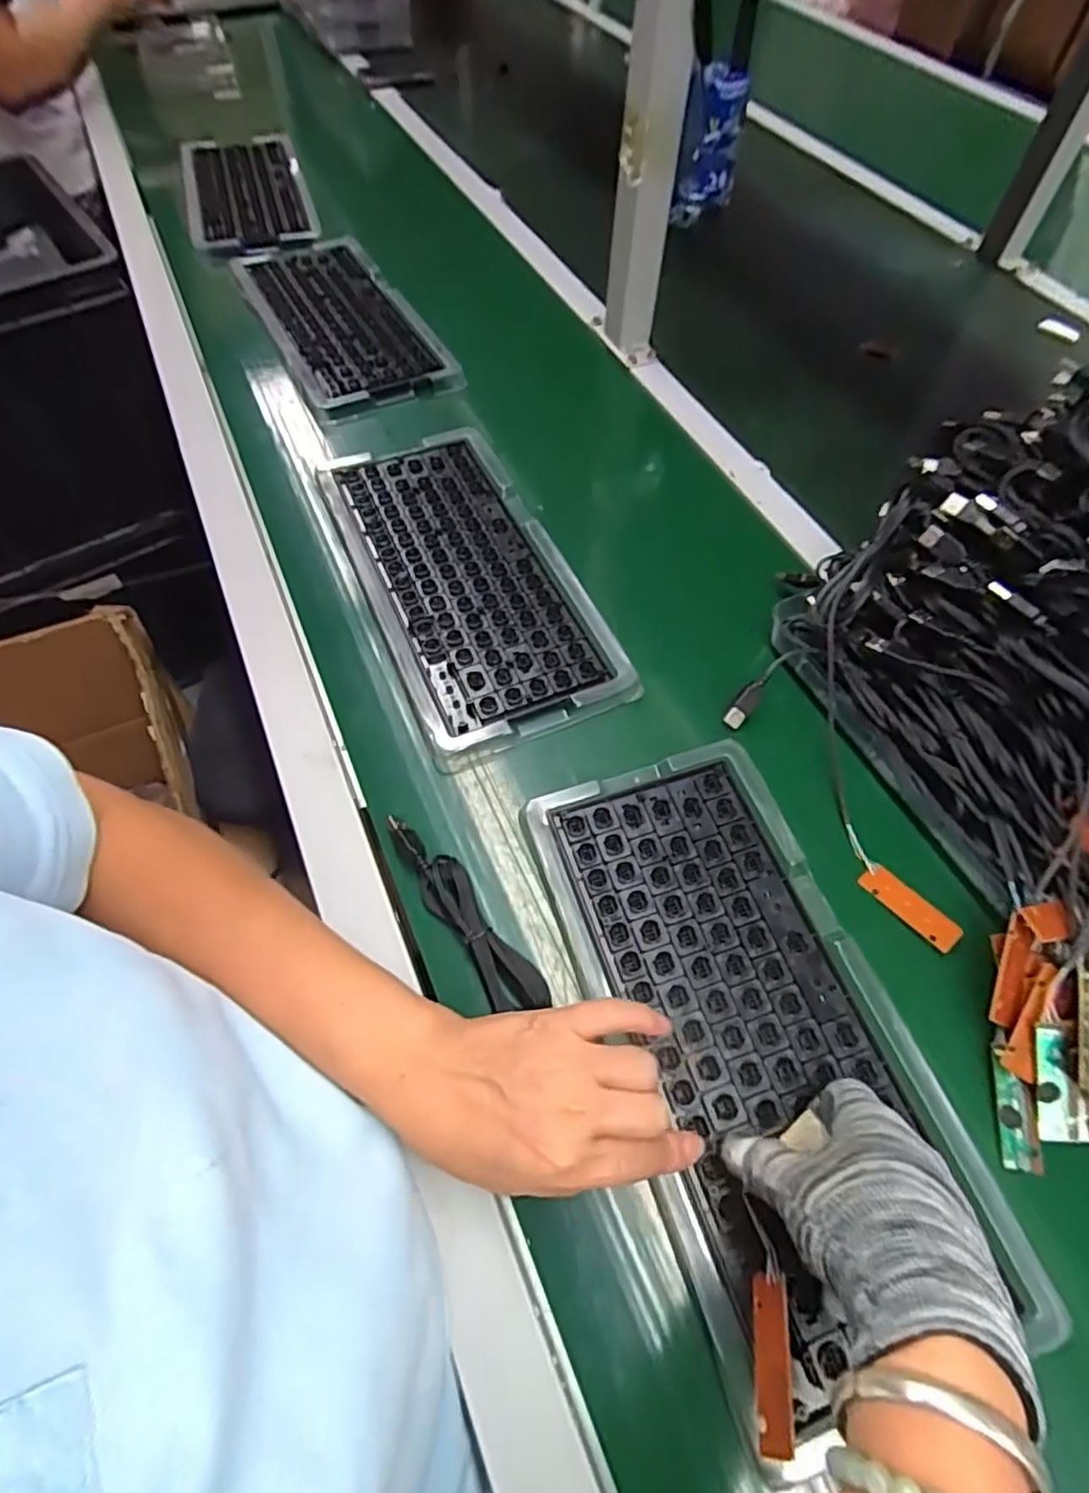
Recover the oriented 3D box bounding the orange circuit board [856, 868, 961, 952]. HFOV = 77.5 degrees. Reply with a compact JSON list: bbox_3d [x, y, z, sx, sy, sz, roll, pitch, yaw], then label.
[{"bbox_3d":[0.222,0.097,0.413,0.020,0.004,0.060,-39,60,-14],"label":"orange circuit board"}]

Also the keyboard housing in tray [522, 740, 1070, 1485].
[{"bbox_3d":[0.110,0.149,0.375,0.153,0.024,0.318,-16,61,-11],"label":"keyboard housing in tray"}]

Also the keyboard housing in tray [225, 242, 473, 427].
[{"bbox_3d":[-0.229,-0.479,0.759,0.153,0.022,0.342,-24,63,-15],"label":"keyboard housing in tray"}]

